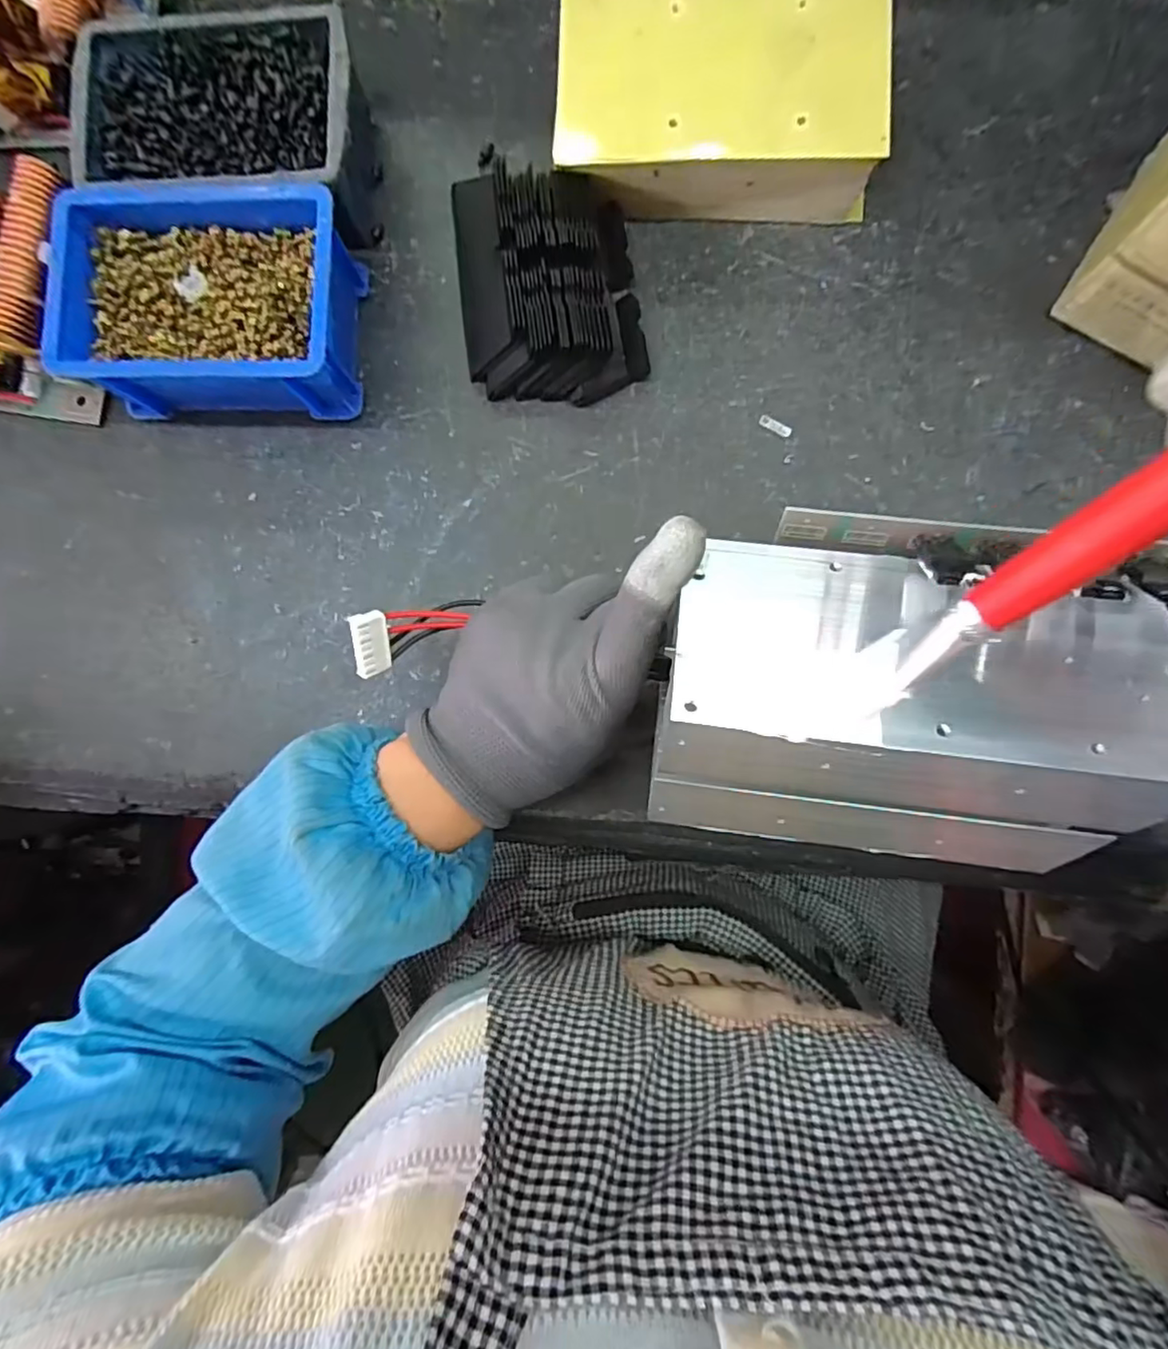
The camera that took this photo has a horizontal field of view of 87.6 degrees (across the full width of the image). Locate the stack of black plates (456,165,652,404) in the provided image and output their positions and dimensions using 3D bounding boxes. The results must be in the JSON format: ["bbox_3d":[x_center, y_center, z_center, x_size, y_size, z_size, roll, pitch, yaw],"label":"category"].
[{"bbox_3d":[-0.022,-0.219,0.335,0.097,0.032,0.130,-8,86,3],"label":"stack of black plates"}]

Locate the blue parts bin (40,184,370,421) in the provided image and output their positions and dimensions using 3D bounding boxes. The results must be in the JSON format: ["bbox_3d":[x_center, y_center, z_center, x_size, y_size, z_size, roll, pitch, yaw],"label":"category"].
[{"bbox_3d":[-0.198,-0.196,0.330,0.148,0.054,0.108,2,86,4],"label":"blue parts bin"}]

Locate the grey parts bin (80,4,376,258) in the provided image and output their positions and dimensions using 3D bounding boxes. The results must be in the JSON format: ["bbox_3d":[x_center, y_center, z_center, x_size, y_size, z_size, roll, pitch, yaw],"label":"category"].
[{"bbox_3d":[-0.192,-0.293,0.337,0.151,0.054,0.104,1,86,4],"label":"grey parts bin"}]

